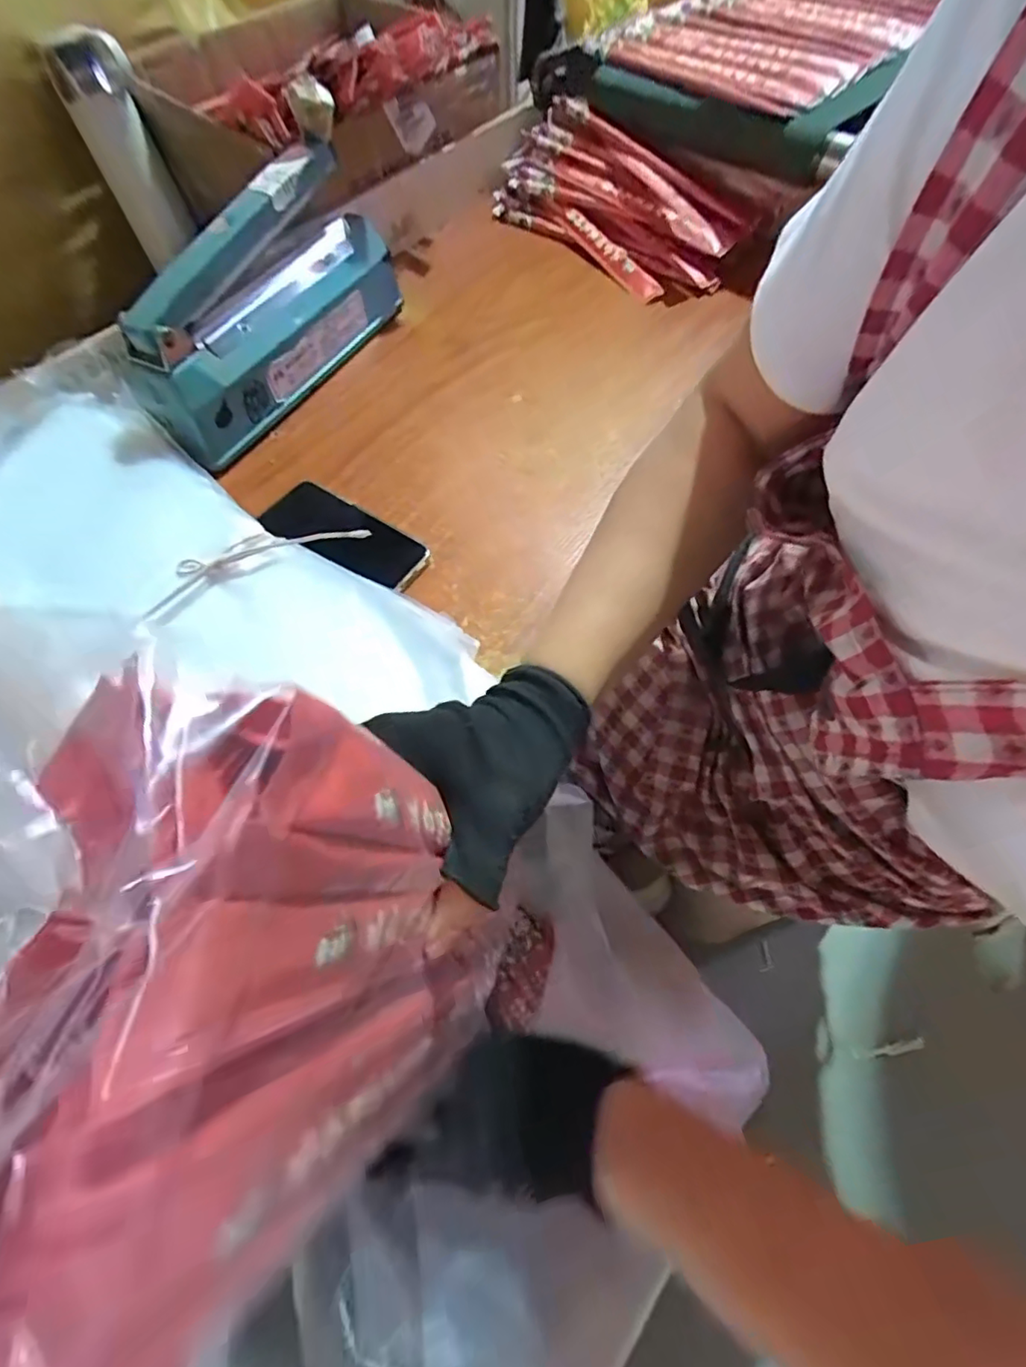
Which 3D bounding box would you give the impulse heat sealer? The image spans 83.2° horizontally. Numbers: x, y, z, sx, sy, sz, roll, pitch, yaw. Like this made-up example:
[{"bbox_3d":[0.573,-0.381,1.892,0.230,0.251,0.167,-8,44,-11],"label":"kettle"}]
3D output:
[{"bbox_3d":[-0.224,-0.360,0.544,0.068,0.151,0.303,27,65,14],"label":"impulse heat sealer"}]

